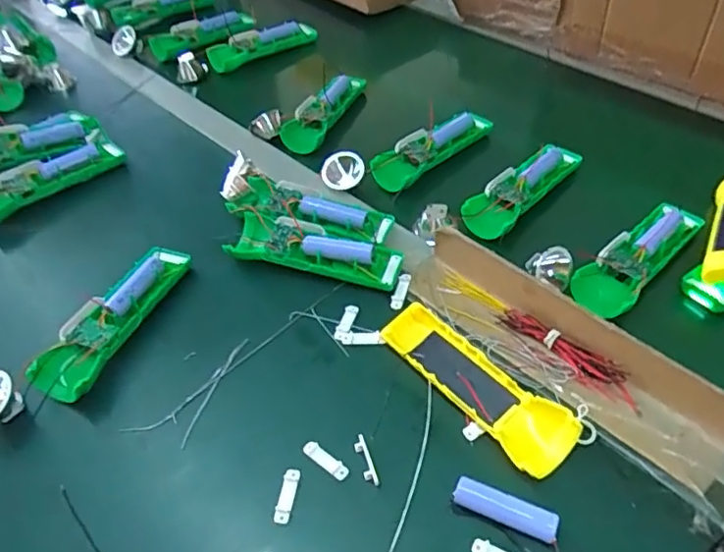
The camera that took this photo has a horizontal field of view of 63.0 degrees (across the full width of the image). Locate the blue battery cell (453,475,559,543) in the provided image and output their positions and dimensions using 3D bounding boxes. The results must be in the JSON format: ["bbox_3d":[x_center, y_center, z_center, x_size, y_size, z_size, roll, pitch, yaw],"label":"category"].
[{"bbox_3d":[0.092,0.152,0.383,0.065,0.016,0.017,17,52,20],"label":"blue battery cell"}]

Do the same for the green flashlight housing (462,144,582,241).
[{"bbox_3d":[0.166,-0.093,0.605,0.047,0.025,0.162,30,58,28],"label":"green flashlight housing"}]

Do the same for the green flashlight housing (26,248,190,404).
[{"bbox_3d":[-0.216,0.030,0.515,0.050,0.029,0.167,12,51,16],"label":"green flashlight housing"}]

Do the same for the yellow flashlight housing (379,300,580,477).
[{"bbox_3d":[0.083,0.076,0.445,0.050,0.026,0.163,-31,53,-21],"label":"yellow flashlight housing"}]

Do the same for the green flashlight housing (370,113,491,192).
[{"bbox_3d":[0.079,-0.148,0.660,0.048,0.027,0.162,32,58,29],"label":"green flashlight housing"}]

